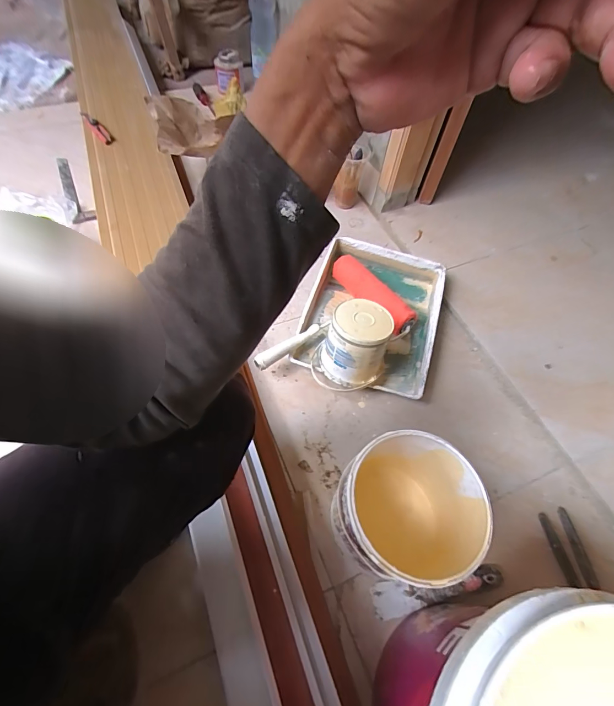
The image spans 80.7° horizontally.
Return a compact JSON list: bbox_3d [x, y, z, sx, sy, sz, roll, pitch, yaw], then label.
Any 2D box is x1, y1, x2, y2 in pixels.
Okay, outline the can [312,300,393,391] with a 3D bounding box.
[{"bbox_3d":[0.087,-0.020,0.659,0.127,0.118,0.132,17,58,6],"label":"can"}]

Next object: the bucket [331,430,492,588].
[{"bbox_3d":[0.138,0.237,0.536,0.186,0.209,0.184,-38,68,-24],"label":"bucket"}]

